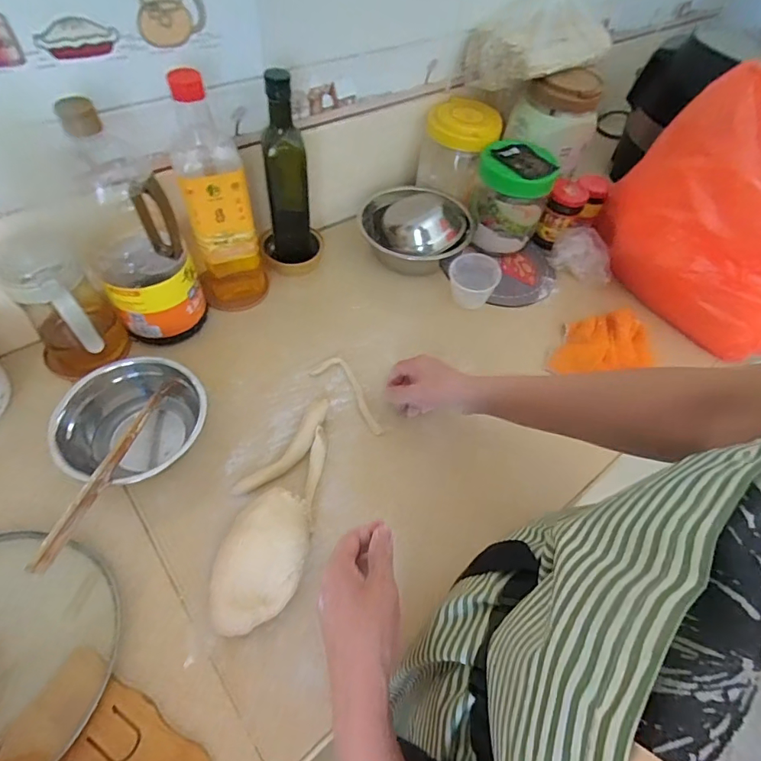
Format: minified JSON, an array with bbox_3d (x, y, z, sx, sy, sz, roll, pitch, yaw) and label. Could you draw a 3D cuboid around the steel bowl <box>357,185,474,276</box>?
[{"bbox_3d":[0.059,-0.248,0.731,0.179,0.093,0.177,6,55,-3],"label":"steel bowl"}]

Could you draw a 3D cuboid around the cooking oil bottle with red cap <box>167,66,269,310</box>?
[{"bbox_3d":[-0.211,-0.222,0.571,0.096,0.286,0.072,-15,59,-16],"label":"cooking oil bottle with red cap"}]

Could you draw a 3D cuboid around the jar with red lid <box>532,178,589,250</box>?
[{"bbox_3d":[0.311,-0.286,0.766,0.059,0.093,0.070,27,57,12],"label":"jar with red lid"}]

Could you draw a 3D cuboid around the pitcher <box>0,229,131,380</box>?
[{"bbox_3d":[-0.373,-0.076,0.528,0.100,0.158,0.111,-33,65,-25],"label":"pitcher"}]

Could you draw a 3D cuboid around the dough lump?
[{"bbox_3d":[-0.114,0.176,0.438,0.080,0.054,0.137,24,56,10],"label":"dough lump"}]

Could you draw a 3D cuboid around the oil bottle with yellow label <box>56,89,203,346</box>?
[{"bbox_3d":[-0.298,-0.170,0.527,0.107,0.281,0.111,-33,65,-25],"label":"oil bottle with yellow label"}]

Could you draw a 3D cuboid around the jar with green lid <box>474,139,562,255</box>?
[{"bbox_3d":[0.211,-0.296,0.734,0.111,0.146,0.124,17,55,5],"label":"jar with green lid"}]

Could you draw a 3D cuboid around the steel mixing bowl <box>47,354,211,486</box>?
[{"bbox_3d":[-0.268,0.049,0.494,0.119,0.086,0.149,30,57,14],"label":"steel mixing bowl"}]

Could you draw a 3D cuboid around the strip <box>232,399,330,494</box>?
[{"bbox_3d":[-0.108,0.080,0.529,0.036,0.011,0.150,33,58,16],"label":"strip"}]

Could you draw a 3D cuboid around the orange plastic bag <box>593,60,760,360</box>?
[{"bbox_3d":[0.499,-0.219,0.608,0.311,0.295,0.175,23,56,9],"label":"orange plastic bag"}]

